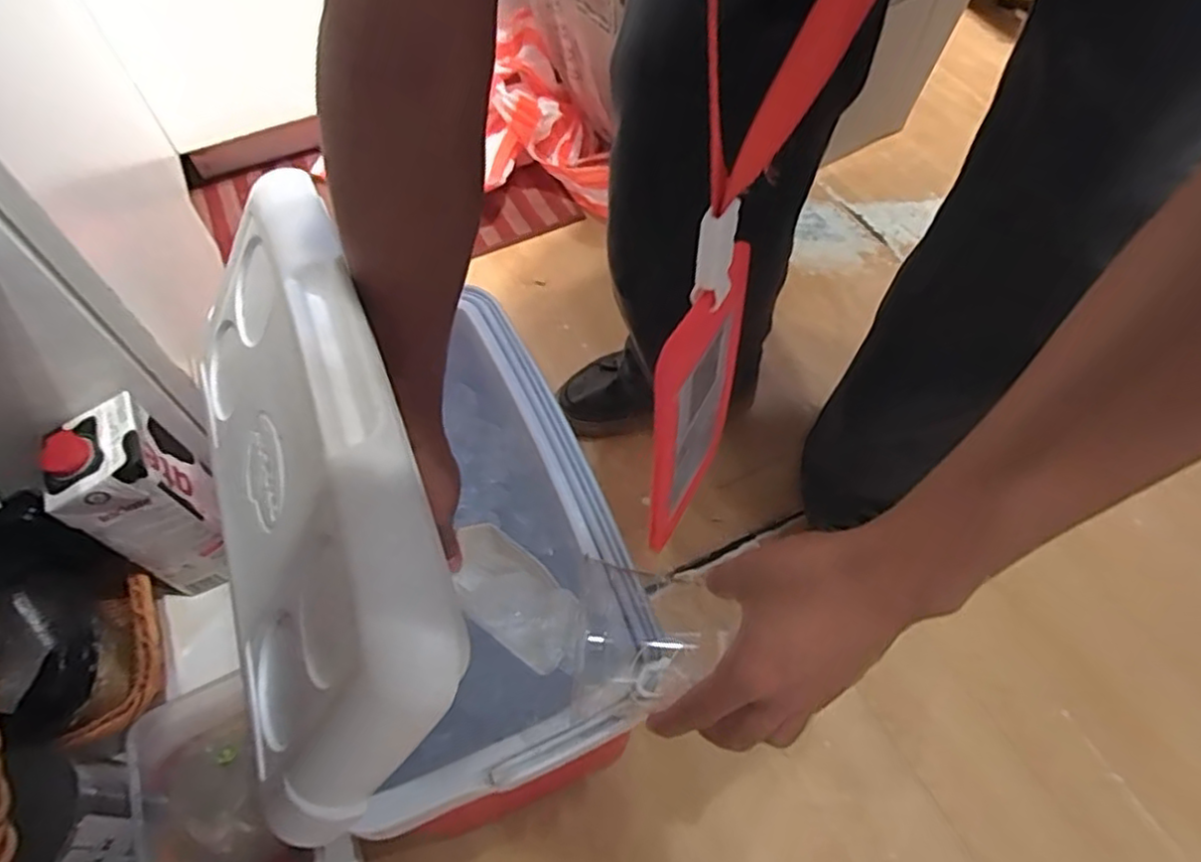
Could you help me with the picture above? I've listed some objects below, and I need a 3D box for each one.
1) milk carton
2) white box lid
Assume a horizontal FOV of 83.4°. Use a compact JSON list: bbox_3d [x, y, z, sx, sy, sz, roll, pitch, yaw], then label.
[{"bbox_3d":[-0.371,0.057,0.568,0.076,0.183,0.078,-17,58,-9],"label":"milk carton"},{"bbox_3d":[-0.187,0.027,0.393,0.027,0.210,0.357,7,43,-46],"label":"white box lid"}]

